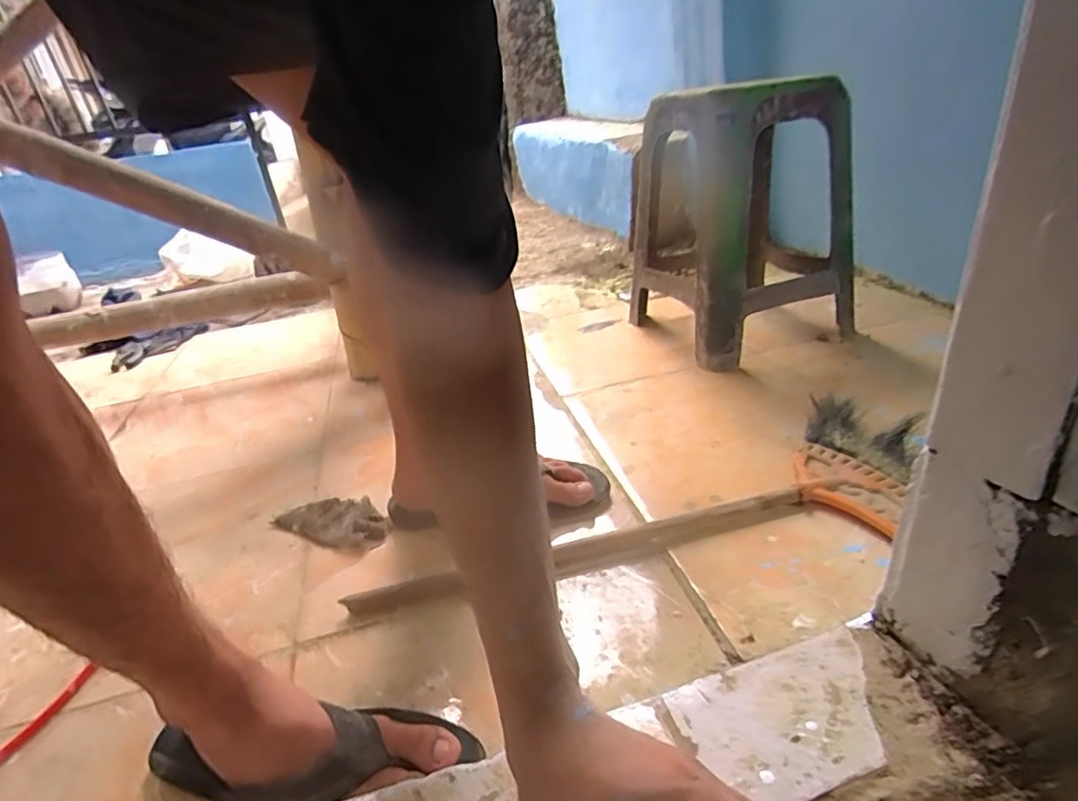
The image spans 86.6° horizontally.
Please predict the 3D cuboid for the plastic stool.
[{"bbox_3d":[0.356,-0.326,1.046,0.308,0.433,0.315,-19,30,-18],"label":"plastic stool"}]

